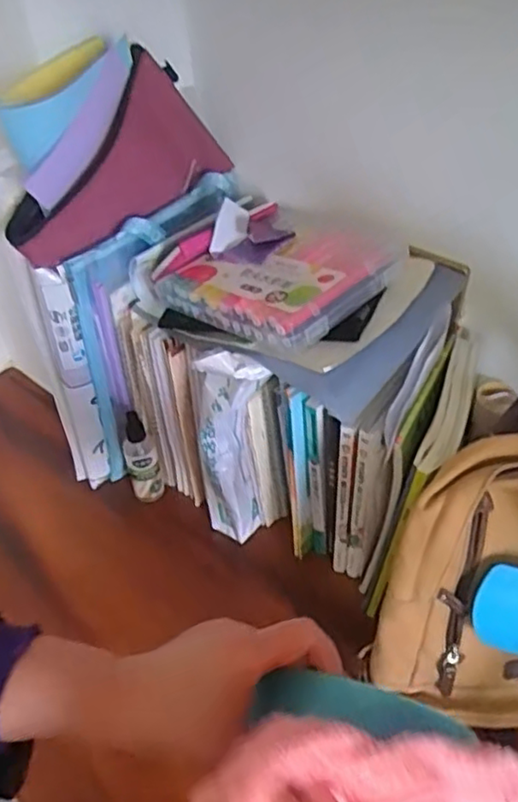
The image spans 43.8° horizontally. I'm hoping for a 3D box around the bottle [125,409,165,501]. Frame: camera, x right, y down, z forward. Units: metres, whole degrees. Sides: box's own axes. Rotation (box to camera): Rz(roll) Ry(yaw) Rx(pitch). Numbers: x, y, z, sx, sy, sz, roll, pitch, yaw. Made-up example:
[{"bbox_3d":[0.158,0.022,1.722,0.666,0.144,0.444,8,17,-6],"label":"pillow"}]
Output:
[{"bbox_3d":[-0.146,0.075,0.811,0.044,0.132,0.038,-12,45,-10],"label":"bottle"}]

